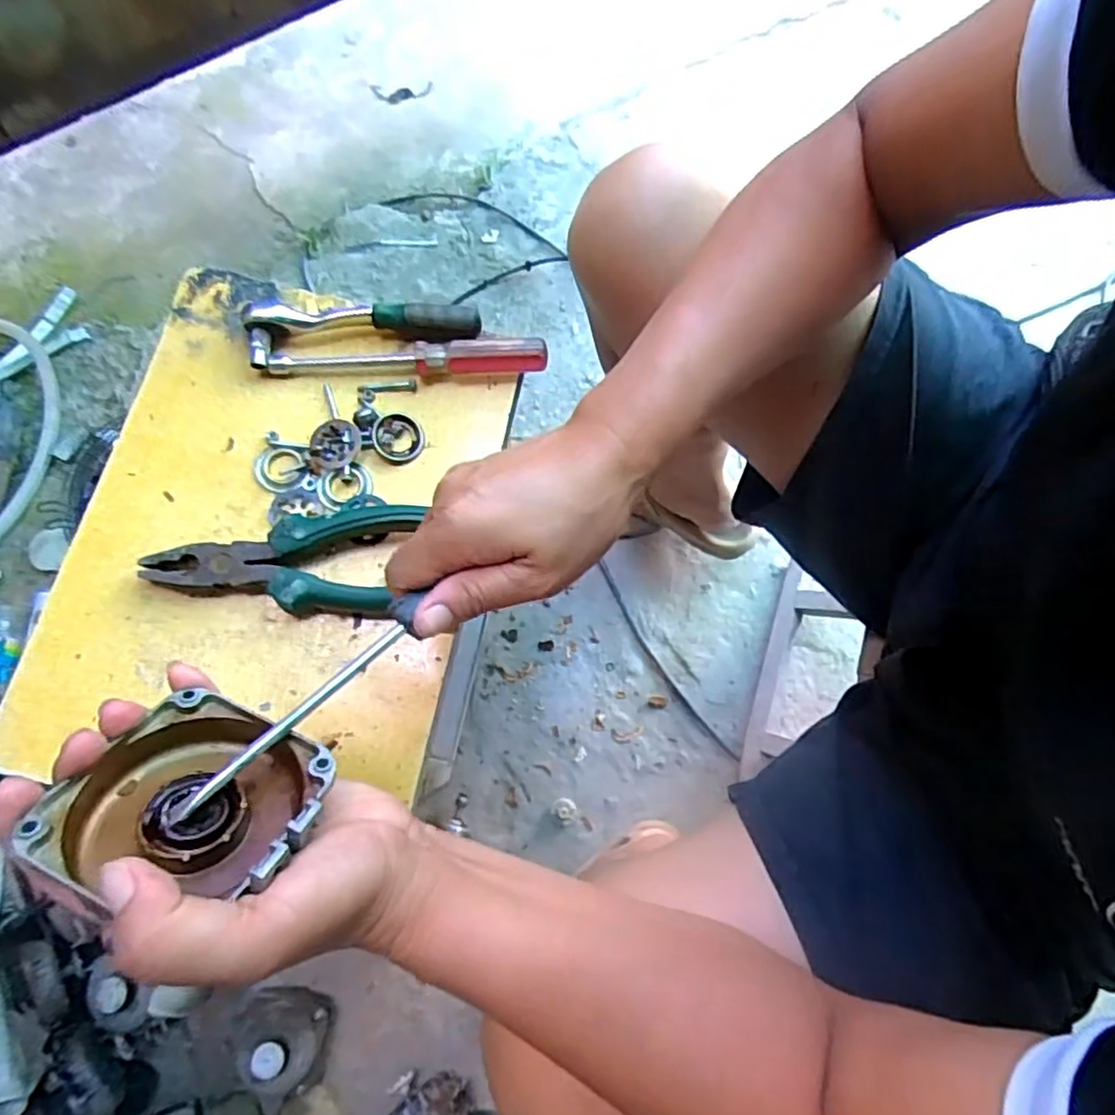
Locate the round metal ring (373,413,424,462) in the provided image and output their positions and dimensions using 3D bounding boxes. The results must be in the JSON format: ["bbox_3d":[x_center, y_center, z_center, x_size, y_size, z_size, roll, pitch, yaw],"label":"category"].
[{"bbox_3d":[-0.103,-0.078,0.427,0.030,0.010,0.030,0,76,1],"label":"round metal ring"}]

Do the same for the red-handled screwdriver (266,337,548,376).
[{"bbox_3d":[-0.097,-0.131,0.434,0.178,0.017,0.021,-1,76,1],"label":"red-handled screwdriver"}]

